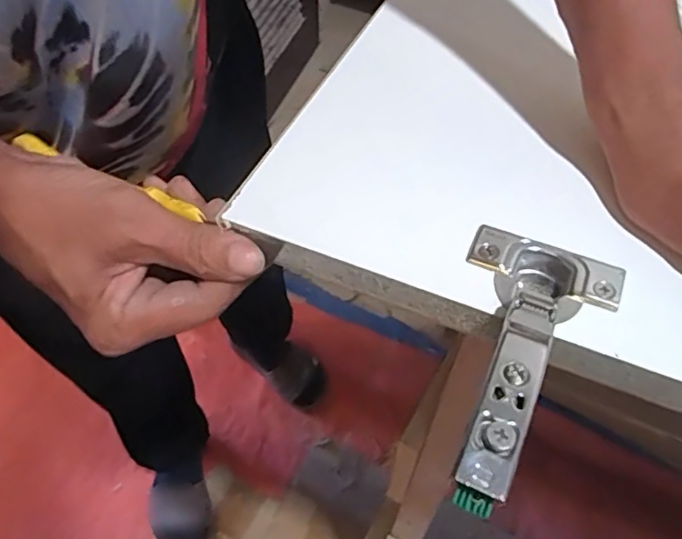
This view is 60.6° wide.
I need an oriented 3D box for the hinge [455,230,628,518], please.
[{"bbox_3d":[0.062,0.031,0.211,0.058,0.031,0.117,22,56,15],"label":"hinge"}]

